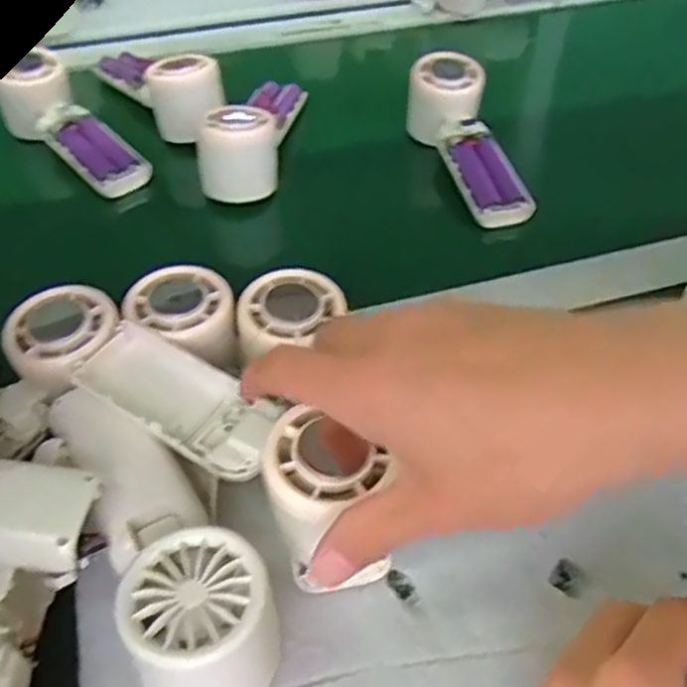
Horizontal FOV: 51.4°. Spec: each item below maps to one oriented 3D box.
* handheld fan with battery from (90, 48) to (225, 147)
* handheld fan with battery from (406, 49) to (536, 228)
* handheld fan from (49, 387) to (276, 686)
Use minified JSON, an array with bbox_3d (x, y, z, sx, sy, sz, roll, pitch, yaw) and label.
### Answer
[{"bbox_3d":[-0.160,-0.231,0.612,0.054,0.060,0.155,-28,52,-25],"label":"handheld fan with battery"},{"bbox_3d":[0.096,-0.152,0.554,0.049,0.048,0.165,-13,63,-12],"label":"handheld fan with battery"},{"bbox_3d":[-0.080,0.076,0.302,0.053,0.053,0.156,-24,53,-21],"label":"handheld fan"}]

